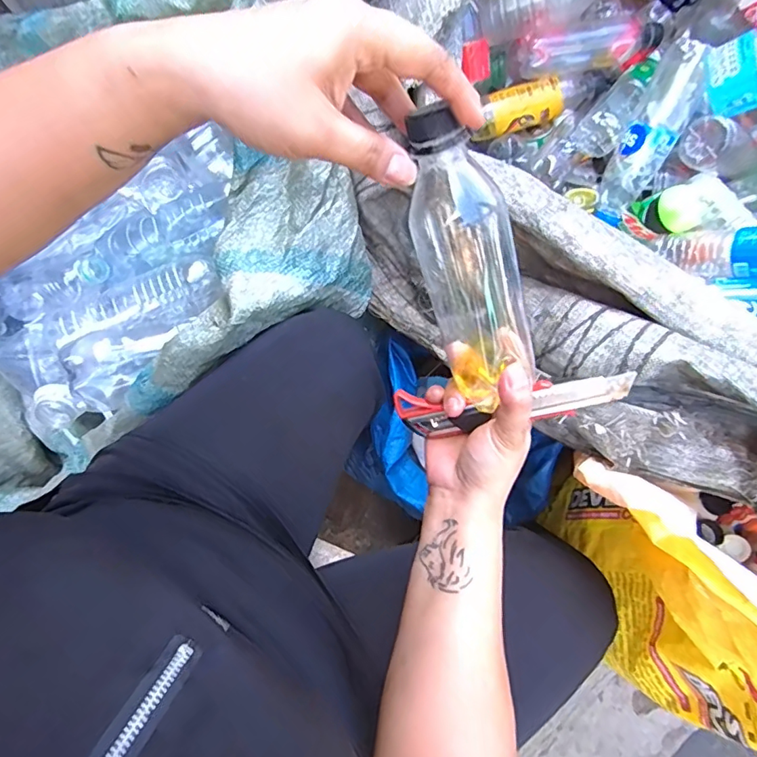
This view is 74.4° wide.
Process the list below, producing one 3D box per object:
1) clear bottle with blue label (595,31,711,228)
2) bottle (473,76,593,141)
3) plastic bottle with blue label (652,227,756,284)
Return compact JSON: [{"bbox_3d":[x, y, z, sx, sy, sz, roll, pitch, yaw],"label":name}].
[{"bbox_3d":[0.350,-0.310,0.648,0.065,0.054,0.216,24,113,6],"label":"clear bottle with blue label"},{"bbox_3d":[0.220,-0.391,0.711,0.164,0.055,0.048,-18,77,-4],"label":"bottle"},{"bbox_3d":[0.427,-0.147,0.595,0.166,0.053,0.054,12,73,40],"label":"plastic bottle with blue label"}]

